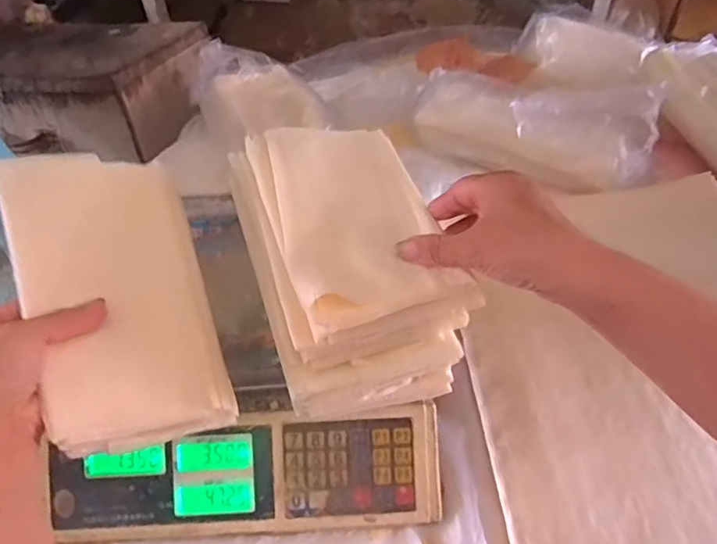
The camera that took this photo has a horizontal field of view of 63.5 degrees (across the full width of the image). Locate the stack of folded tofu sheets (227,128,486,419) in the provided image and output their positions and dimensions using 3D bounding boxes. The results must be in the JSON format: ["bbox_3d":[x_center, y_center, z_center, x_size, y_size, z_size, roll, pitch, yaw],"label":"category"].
[{"bbox_3d":[-0.015,-0.027,0.458,0.134,0.109,0.242,-13,51,-7],"label":"stack of folded tofu sheets"}]

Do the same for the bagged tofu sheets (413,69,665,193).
[{"bbox_3d":[0.205,-0.179,0.706,0.281,0.093,0.103,19,53,21],"label":"bagged tofu sheets"}]

